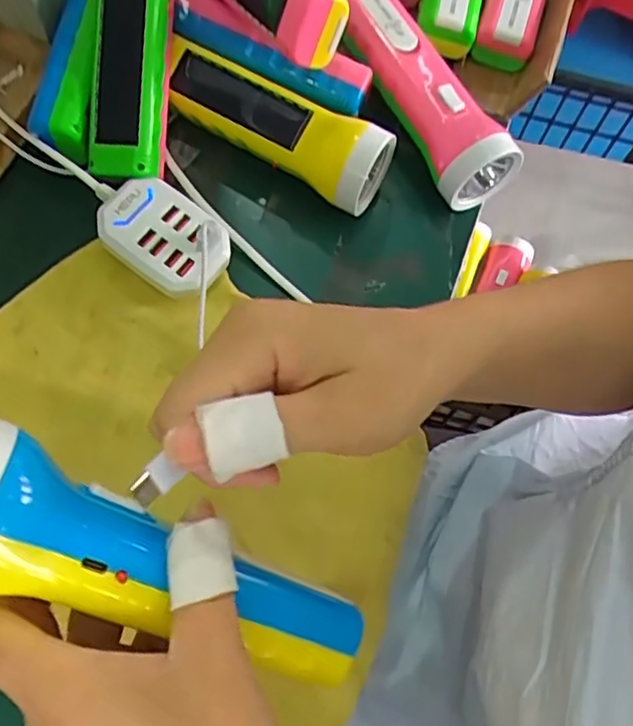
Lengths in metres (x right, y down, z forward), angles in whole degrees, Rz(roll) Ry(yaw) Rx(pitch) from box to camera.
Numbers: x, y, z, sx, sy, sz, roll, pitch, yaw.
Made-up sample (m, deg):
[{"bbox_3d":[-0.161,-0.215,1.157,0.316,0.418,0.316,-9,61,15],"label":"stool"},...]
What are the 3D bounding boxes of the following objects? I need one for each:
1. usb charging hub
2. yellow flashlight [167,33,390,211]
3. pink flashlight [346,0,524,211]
[{"bbox_3d":[-0.089,-0.073,0.388,0.075,0.032,0.055,33,70,10],"label":"usb charging hub"},{"bbox_3d":[-0.028,-0.151,0.420,0.153,0.040,0.045,28,69,8],"label":"yellow flashlight"},{"bbox_3d":[0.071,-0.184,0.438,0.051,0.048,0.161,-23,71,-12],"label":"pink flashlight"}]

